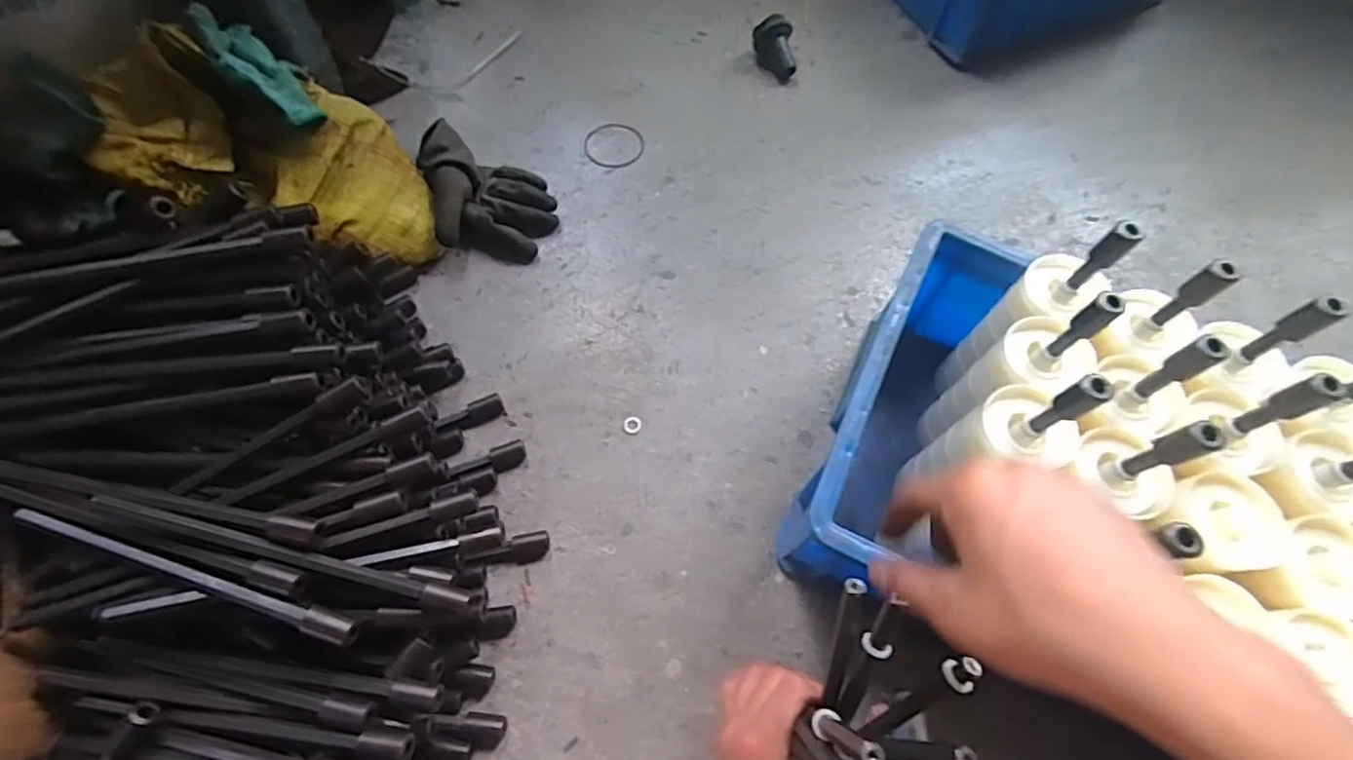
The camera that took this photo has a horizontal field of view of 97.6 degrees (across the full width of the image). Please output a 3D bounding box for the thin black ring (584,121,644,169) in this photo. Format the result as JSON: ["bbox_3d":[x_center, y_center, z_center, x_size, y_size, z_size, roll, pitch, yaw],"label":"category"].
[{"bbox_3d":[-0.075,-0.286,0.722,0.072,0.004,0.079,2,62,-4],"label":"thin black ring"}]

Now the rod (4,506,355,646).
[{"bbox_3d":[-0.312,0.124,0.374,0.235,0.017,0.014,15,66,6],"label":"rod"}]

